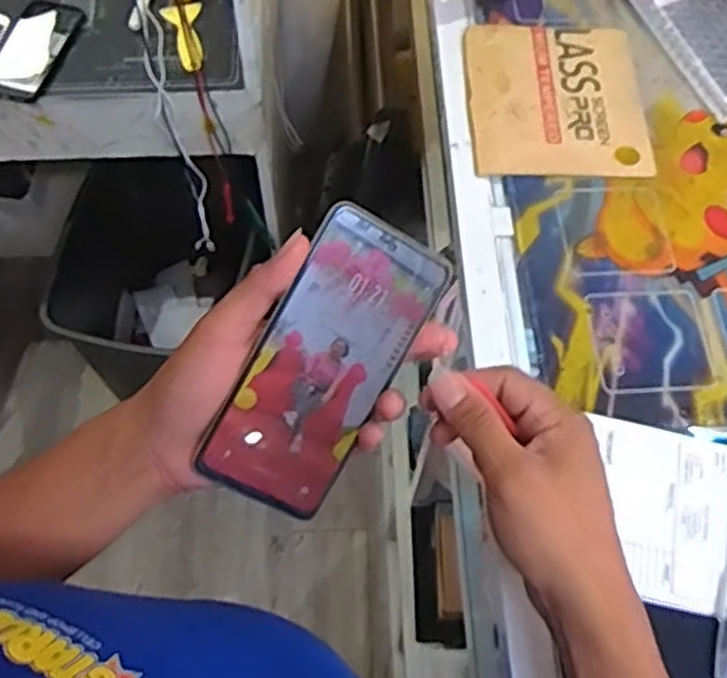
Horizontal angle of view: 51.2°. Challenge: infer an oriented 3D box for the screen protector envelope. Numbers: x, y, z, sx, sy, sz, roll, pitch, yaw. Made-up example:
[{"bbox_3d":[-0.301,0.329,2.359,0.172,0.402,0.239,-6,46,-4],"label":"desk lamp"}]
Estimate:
[{"bbox_3d":[0.154,-0.195,0.618,0.136,0.010,0.159,1,63,-1],"label":"screen protector envelope"}]

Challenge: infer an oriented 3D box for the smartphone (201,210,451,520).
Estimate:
[{"bbox_3d":[-0.019,0.014,0.403,0.073,0.005,0.158,28,92,-17],"label":"smartphone"}]

